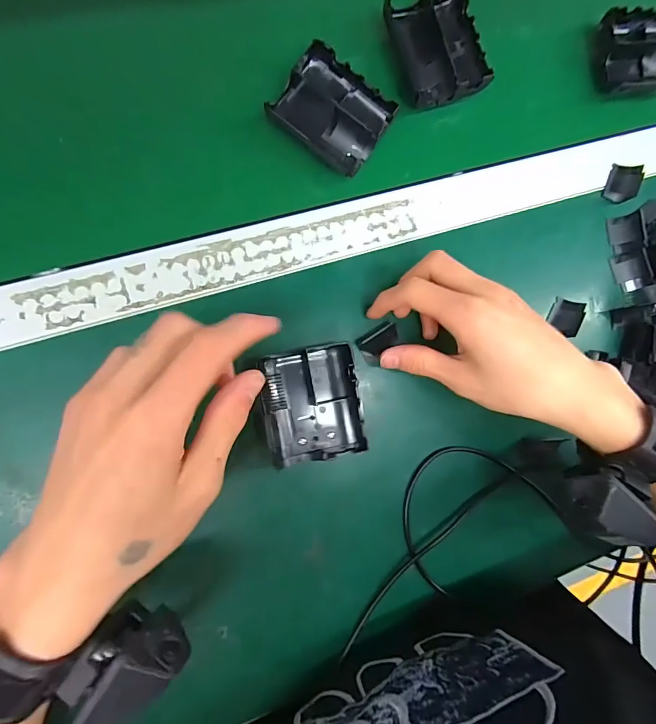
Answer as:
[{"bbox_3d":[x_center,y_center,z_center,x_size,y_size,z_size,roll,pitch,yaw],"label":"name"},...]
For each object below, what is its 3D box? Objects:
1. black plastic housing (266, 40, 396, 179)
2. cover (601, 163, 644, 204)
[{"bbox_3d":[0.004,-0.187,0.301,0.077,0.021,0.061,34,84,-7],"label":"black plastic housing"},{"bbox_3d":[0.254,-0.155,0.345,0.018,0.017,0.033,24,85,-8],"label":"cover"}]

